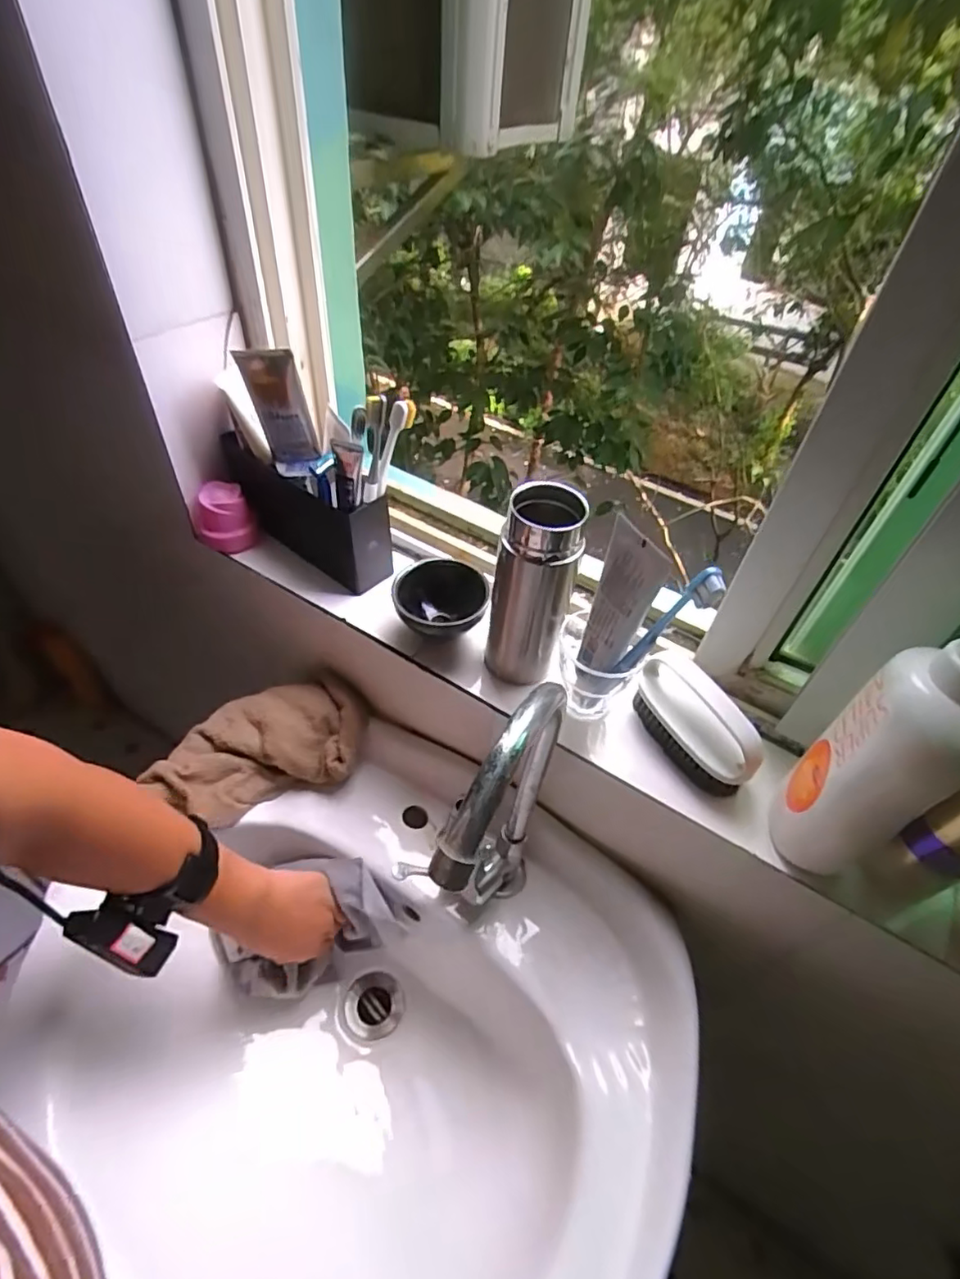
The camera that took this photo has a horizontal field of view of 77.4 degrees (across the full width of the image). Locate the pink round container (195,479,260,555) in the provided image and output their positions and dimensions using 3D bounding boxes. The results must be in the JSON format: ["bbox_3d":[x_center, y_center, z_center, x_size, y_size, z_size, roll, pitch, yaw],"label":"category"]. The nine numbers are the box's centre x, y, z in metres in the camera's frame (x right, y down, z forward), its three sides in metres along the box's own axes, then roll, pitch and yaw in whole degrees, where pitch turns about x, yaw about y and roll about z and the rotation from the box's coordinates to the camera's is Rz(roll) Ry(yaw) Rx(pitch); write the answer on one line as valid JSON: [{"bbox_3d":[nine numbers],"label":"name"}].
[{"bbox_3d":[-0.262,-0.125,0.612,0.057,0.058,0.047,-22,53,-24],"label":"pink round container"}]

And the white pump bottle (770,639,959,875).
[{"bbox_3d":[0.252,0.064,0.365,0.058,0.236,0.076,-22,53,-24],"label":"white pump bottle"}]

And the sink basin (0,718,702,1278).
[{"bbox_3d":[-0.090,0.348,0.519,0.478,0.199,0.478,2,48,-2],"label":"sink basin"}]

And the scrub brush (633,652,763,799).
[{"bbox_3d":[0.173,0.068,0.485,0.039,0.063,0.112,-22,53,-23],"label":"scrub brush"}]

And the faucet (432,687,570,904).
[{"bbox_3d":[0.012,0.154,0.428,0.040,0.302,0.138,15,48,8],"label":"faucet"}]

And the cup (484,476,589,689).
[{"bbox_3d":[0.041,-0.041,0.489,0.058,0.165,0.057,3,47,-3],"label":"cup"}]

